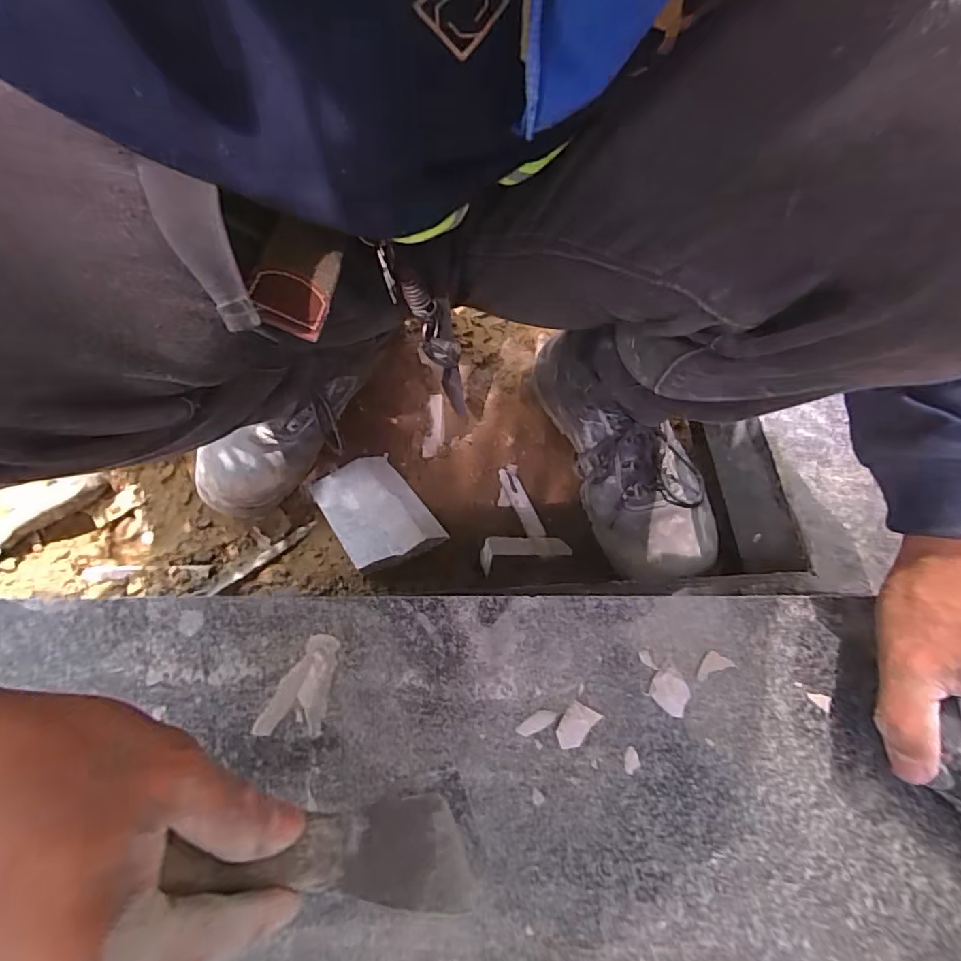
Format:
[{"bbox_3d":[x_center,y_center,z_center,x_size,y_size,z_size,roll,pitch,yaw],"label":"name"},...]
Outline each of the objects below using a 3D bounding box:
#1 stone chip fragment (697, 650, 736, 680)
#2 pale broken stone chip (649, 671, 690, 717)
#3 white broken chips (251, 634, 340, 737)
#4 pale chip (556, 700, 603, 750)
[{"bbox_3d":[0.128,0.101,0.288,0.022,0.004,0.011,-20,67,-9],"label":"stone chip fragment"},{"bbox_3d":[0.103,0.114,0.281,0.021,0.004,0.019,38,71,16],"label":"pale broken stone chip"},{"bbox_3d":[-0.099,0.111,0.284,0.034,0.004,0.052,5,65,3],"label":"white broken chips"},{"bbox_3d":[0.050,0.129,0.275,0.014,0.004,0.025,40,72,17],"label":"pale chip"}]

